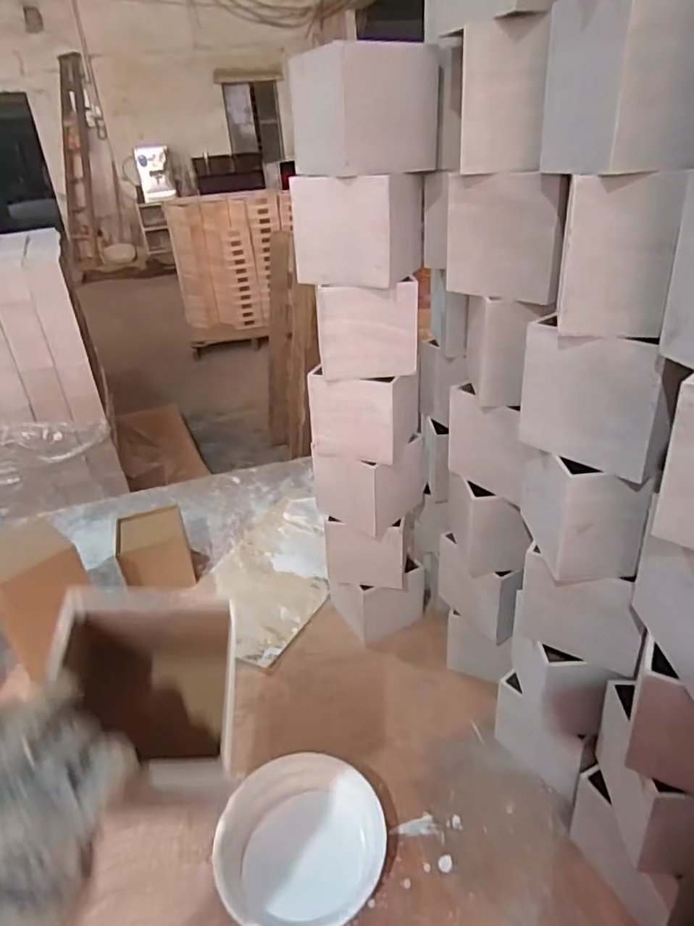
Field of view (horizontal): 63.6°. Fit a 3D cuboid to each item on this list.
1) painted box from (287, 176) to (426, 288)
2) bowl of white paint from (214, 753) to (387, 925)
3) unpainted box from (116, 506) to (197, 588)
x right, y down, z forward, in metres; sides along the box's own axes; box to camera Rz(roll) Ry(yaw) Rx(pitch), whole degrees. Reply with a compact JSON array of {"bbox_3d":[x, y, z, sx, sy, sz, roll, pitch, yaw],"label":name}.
[{"bbox_3d":[0.013,-0.265,0.630,0.123,0.104,0.110,6,31,19],"label":"painted box"},{"bbox_3d":[-0.047,0.406,0.596,0.168,0.053,0.171,-4,29,2],"label":"bowl of white paint"},{"bbox_3d":[-0.339,0.156,1.005,0.115,0.106,0.106,-10,29,-9],"label":"unpainted box"}]

